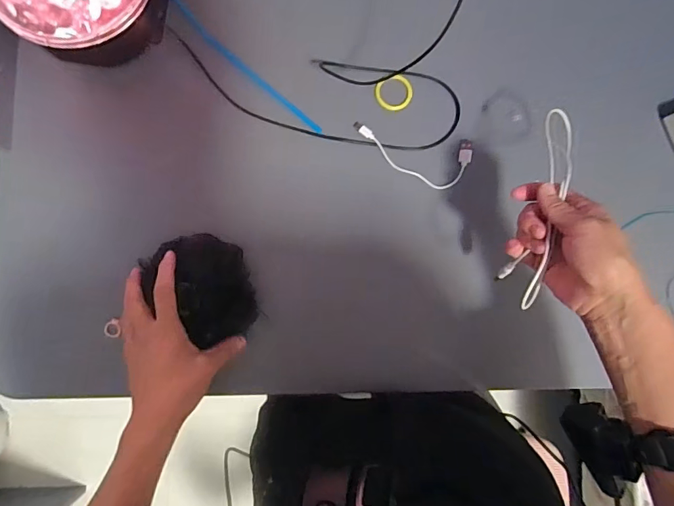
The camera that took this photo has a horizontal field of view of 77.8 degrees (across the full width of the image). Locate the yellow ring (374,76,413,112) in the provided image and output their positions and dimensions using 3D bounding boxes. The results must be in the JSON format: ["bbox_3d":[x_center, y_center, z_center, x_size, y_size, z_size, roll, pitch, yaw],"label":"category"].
[{"bbox_3d":[0.069,-0.187,0.490,0.046,0.007,0.039,-23,87,-5],"label":"yellow ring"}]

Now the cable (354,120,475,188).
[{"bbox_3d":[0.087,-0.112,0.488,0.140,0.007,0.062,8,85,-3],"label":"cable"}]

